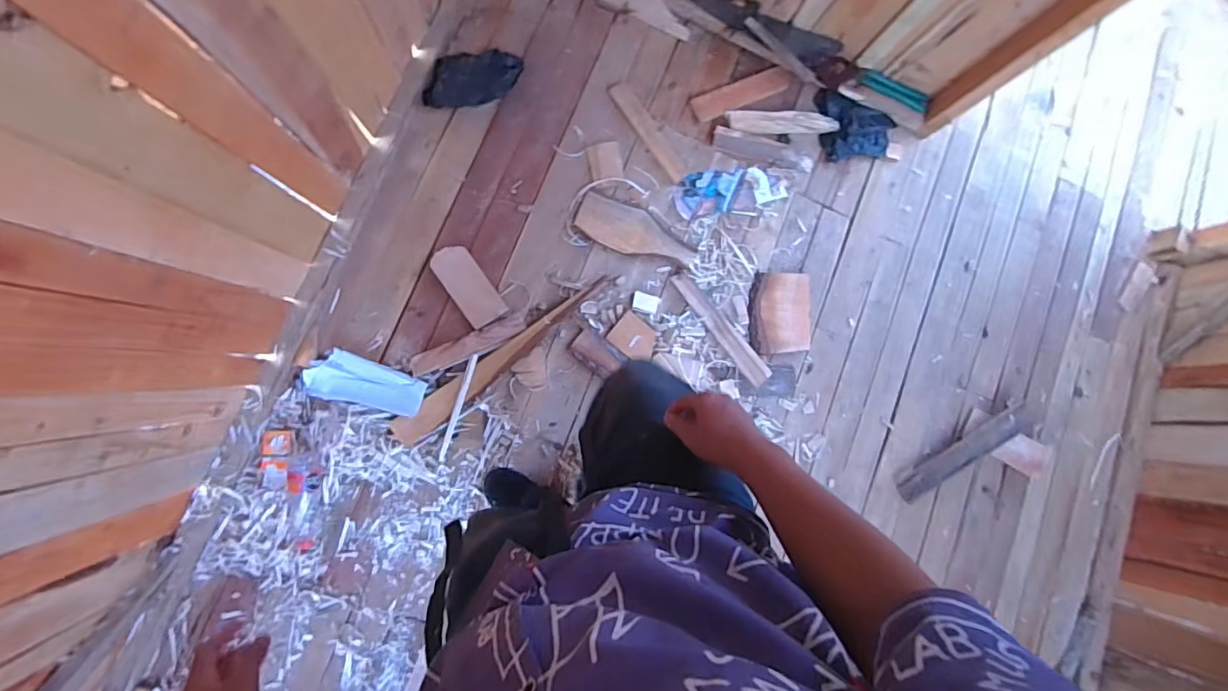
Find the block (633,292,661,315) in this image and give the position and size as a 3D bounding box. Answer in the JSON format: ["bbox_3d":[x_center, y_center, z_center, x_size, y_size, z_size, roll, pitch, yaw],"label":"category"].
[{"bbox_3d":[0.084,-0.109,1.393,0.070,0.009,0.046,16,82,-6],"label":"block"}]

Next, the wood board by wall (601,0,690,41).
[{"bbox_3d":[0.070,-0.929,1.477,0.301,0.020,0.073,25,81,-5],"label":"wood board by wall"}]

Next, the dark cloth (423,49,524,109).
[{"bbox_3d":[-0.355,-0.669,1.358,0.254,0.058,0.127,-15,87,-9],"label":"dark cloth"}]

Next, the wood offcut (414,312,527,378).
[{"bbox_3d":[-0.349,-0.002,1.303,0.278,0.016,0.055,-24,73,-8],"label":"wood offcut"}]

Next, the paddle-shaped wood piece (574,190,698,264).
[{"bbox_3d":[0.063,-0.296,1.412,0.320,0.011,0.123,15,82,-6],"label":"paddle-shaped wood piece"}]

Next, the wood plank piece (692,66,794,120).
[{"bbox_3d":[0.359,-0.702,1.509,0.312,0.021,0.077,-27,89,-10],"label":"wood plank piece"}]

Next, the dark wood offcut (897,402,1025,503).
[{"bbox_3d":[0.961,0.286,1.478,0.438,0.024,0.091,-29,89,-10],"label":"dark wood offcut"}]

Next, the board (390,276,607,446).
[{"bbox_3d":[-0.259,0.032,1.314,0.607,0.019,0.068,-37,94,-15],"label":"board"}]

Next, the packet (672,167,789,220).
[{"bbox_3d":[0.316,-0.420,1.473,0.320,0.019,0.119,-10,86,-9],"label":"packet"}]

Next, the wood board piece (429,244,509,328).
[{"bbox_3d":[-0.358,-0.148,1.326,0.096,0.015,0.213,-34,90,-10],"label":"wood board piece"}]

